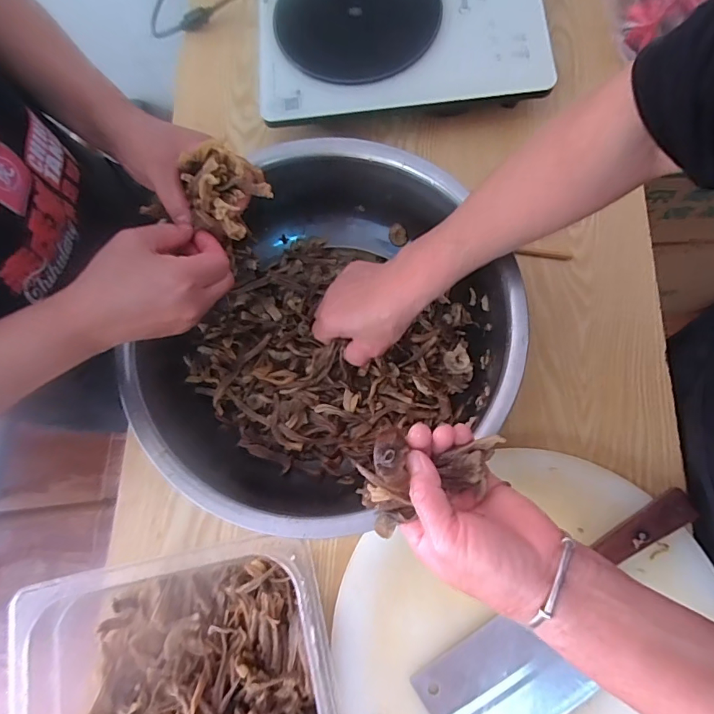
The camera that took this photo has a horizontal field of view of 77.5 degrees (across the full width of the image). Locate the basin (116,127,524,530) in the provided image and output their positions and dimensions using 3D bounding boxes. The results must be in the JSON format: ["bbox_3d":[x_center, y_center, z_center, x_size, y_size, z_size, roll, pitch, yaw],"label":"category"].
[{"bbox_3d":[-0.026,-0.013,0.445,0.329,0.125,0.361,-1,76,4],"label":"basin"}]

